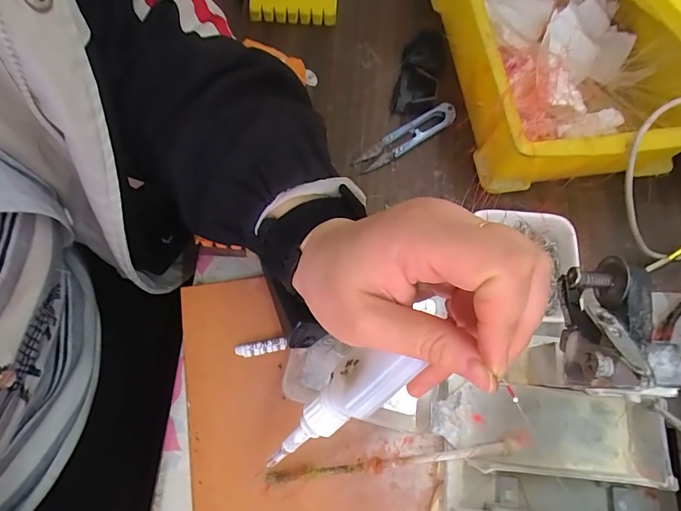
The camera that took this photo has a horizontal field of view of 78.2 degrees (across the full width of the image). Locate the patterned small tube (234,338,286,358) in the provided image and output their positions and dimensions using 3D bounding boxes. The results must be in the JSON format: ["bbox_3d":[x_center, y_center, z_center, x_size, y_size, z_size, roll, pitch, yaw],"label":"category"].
[{"bbox_3d":[-0.057,0.066,0.301,0.036,0.005,0.009,-10,73,-6],"label":"patterned small tube"}]

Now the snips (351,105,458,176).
[{"bbox_3d":[0.056,-0.102,0.364,0.104,0.011,0.020,-33,77,-12],"label":"snips"}]

